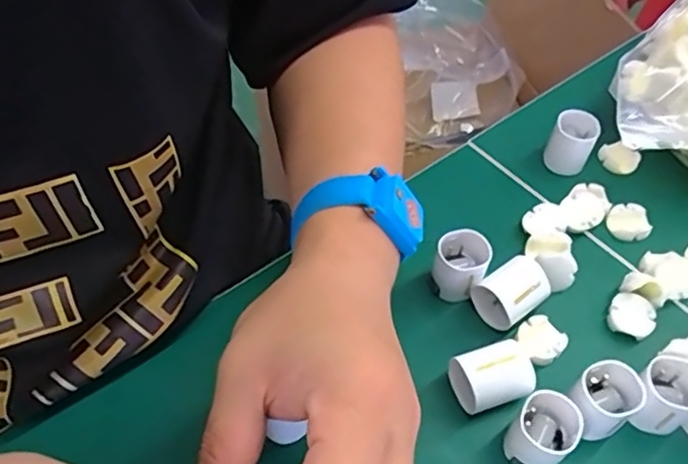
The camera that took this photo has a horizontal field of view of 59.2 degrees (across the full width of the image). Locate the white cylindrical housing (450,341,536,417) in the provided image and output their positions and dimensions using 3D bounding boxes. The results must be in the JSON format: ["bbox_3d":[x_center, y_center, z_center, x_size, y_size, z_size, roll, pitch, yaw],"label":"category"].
[{"bbox_3d":[0.077,0.080,0.322,0.043,0.026,0.028,-17,55,-10],"label":"white cylindrical housing"}]

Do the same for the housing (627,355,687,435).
[{"bbox_3d":[0.167,0.086,0.316,0.031,0.041,0.029,-1,54,1],"label":"housing"}]

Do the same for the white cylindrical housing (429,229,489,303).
[{"bbox_3d":[0.068,0.019,0.360,0.028,0.030,0.030,-1,54,1],"label":"white cylindrical housing"}]

